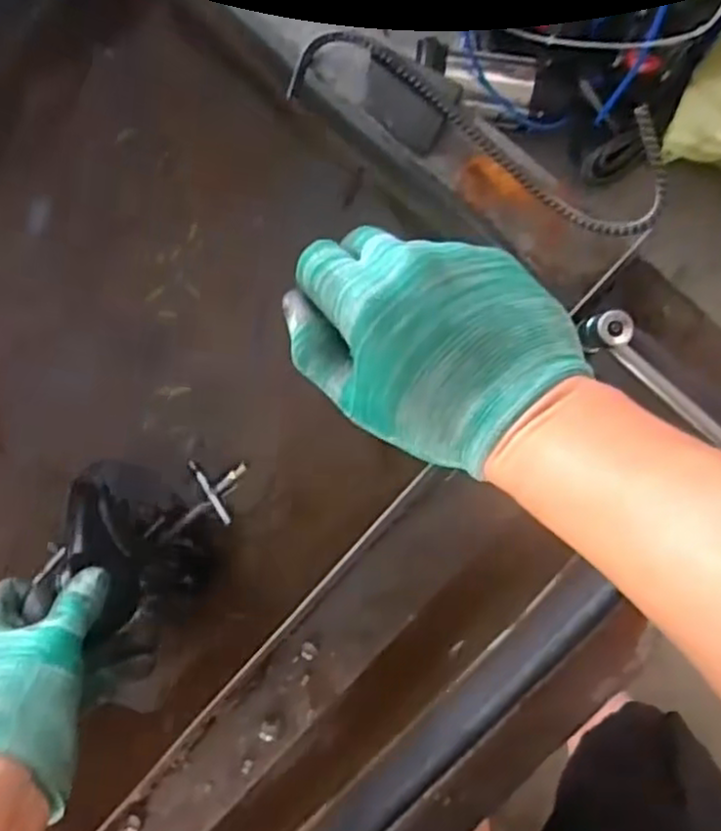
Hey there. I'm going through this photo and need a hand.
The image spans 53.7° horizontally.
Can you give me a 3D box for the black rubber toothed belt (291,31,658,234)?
[{"bbox_3d":[0.057,-0.146,0.366,0.201,0.019,0.059,22,121,16],"label":"black rubber toothed belt"}]

